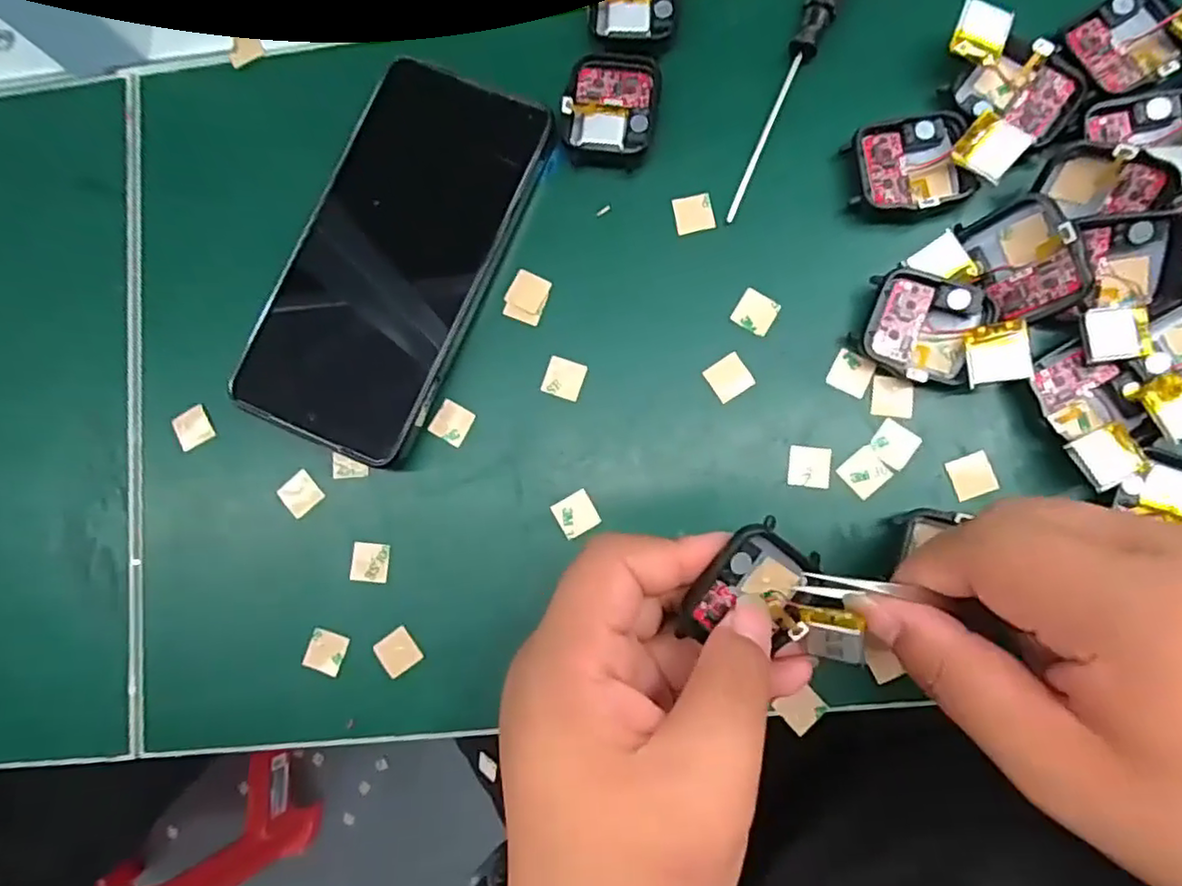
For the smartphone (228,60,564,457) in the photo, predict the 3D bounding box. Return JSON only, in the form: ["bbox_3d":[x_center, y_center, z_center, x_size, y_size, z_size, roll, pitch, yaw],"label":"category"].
[{"bbox_3d":[-0.080,-0.076,0.263,0.078,0.017,0.159,24,88,7],"label":"smartphone"}]

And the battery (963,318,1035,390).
[{"bbox_3d":[0.146,-0.032,0.231,0.020,0.004,0.021,-9,87,26],"label":"battery"}]

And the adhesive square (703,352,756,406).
[{"bbox_3d":[0.055,-0.026,0.253,0.016,0.004,0.016,-32,83,2],"label":"adhesive square"}]

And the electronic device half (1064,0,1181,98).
[{"bbox_3d":[0.207,-0.154,0.247,0.040,0.010,0.038,-29,83,2],"label":"electronic device half"}]

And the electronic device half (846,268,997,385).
[{"bbox_3d":[0.125,-0.043,0.243,0.044,0.014,0.038,21,87,7],"label":"electronic device half"}]

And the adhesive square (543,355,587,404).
[{"bbox_3d":[-0.011,-0.026,0.260,0.016,0.004,0.016,17,87,7],"label":"adhesive square"}]

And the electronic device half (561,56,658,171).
[{"bbox_3d":[0.009,-0.137,0.264,0.036,0.008,0.046,6,86,6],"label":"electronic device half"}]

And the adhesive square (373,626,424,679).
[{"bbox_3d":[-0.076,0.083,0.254,0.015,0.004,0.015,-37,83,1],"label":"adhesive square"}]

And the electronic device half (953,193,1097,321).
[{"bbox_3d":[0.158,-0.068,0.233,0.009,0.032,0.044,-7,73,-33],"label":"electronic device half"}]

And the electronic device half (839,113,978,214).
[{"bbox_3d":[0.124,-0.108,0.250,0.044,0.010,0.037,-8,84,5],"label":"electronic device half"}]

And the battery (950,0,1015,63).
[{"bbox_3d":[0.149,-0.157,0.244,0.020,0.004,0.021,14,97,-2],"label":"battery"}]

